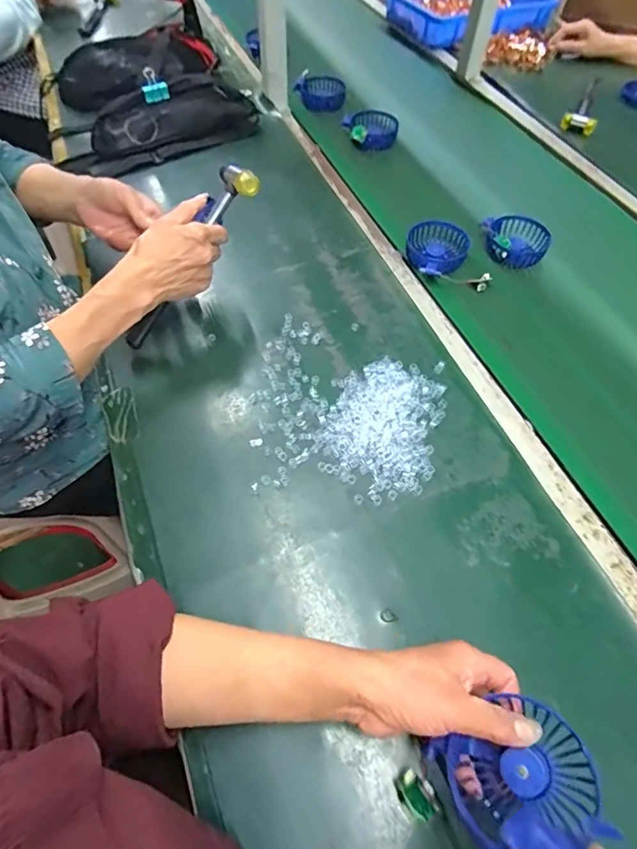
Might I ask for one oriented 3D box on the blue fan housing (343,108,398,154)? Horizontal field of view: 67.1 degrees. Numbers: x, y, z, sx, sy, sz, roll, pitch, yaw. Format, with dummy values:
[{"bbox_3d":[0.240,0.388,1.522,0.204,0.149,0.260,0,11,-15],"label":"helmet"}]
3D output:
[{"bbox_3d":[0.099,-0.543,0.886,0.083,0.039,0.088,-27,62,-17],"label":"blue fan housing"}]

